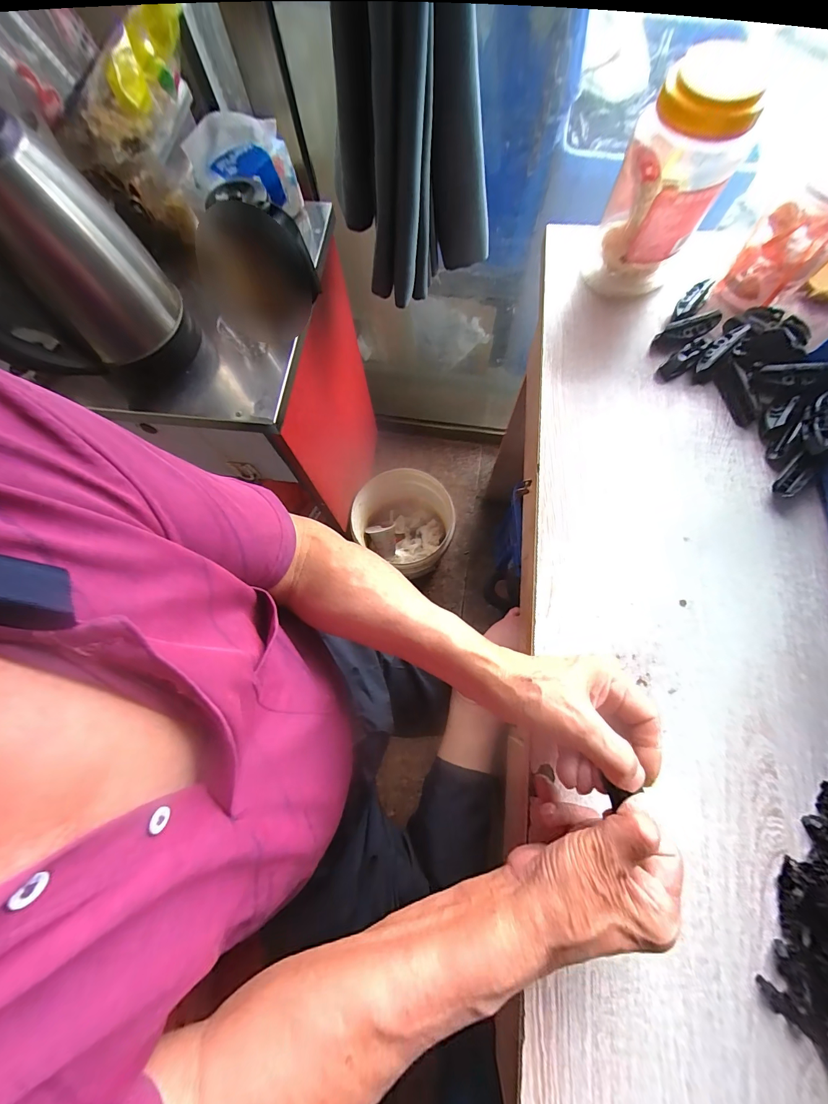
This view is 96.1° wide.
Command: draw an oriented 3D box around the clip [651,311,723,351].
[{"bbox_3d":[0.306,-0.247,0.415,0.073,0.012,0.026,-22,73,10],"label":"clip"}]

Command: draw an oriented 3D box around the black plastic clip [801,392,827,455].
[{"bbox_3d":[0.391,-0.126,0.358,0.020,0.016,0.067,19,75,7],"label":"black plastic clip"}]

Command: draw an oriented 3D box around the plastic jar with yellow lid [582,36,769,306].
[{"bbox_3d":[0.254,-0.366,0.377,0.096,0.169,0.109,28,76,9],"label":"plastic jar with yellow lid"}]

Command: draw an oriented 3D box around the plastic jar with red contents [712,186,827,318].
[{"bbox_3d":[0.393,-0.318,0.396,0.071,0.098,0.061,43,79,12],"label":"plastic jar with red contents"}]

